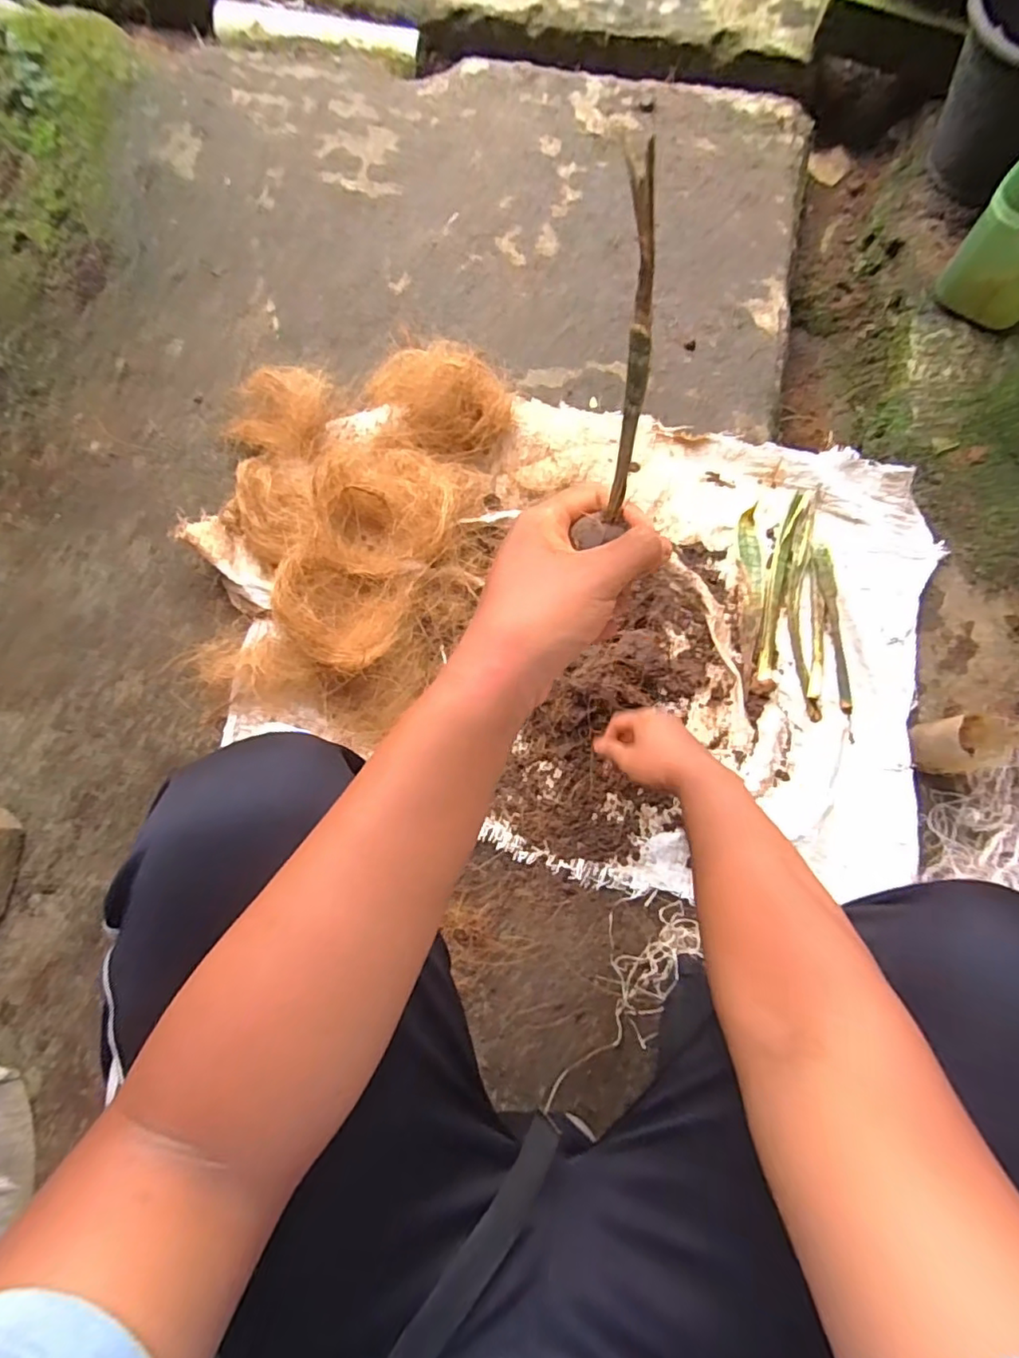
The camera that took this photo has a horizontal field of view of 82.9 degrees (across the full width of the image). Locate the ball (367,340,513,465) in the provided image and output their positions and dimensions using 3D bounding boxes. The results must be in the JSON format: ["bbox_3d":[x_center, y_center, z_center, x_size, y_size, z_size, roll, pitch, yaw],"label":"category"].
[{"bbox_3d":[-0.093,-0.400,0.829,0.197,0.104,0.169,-17,77,-4],"label":"ball"}]

